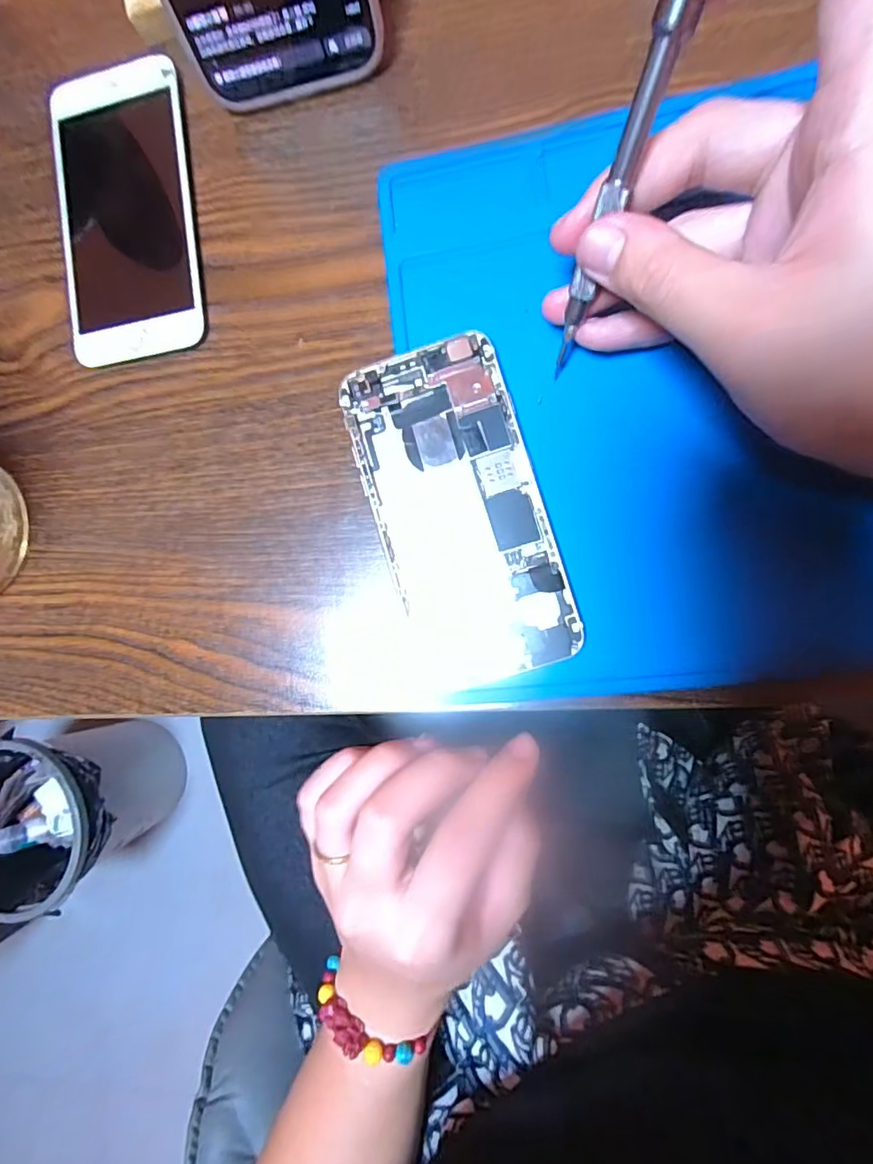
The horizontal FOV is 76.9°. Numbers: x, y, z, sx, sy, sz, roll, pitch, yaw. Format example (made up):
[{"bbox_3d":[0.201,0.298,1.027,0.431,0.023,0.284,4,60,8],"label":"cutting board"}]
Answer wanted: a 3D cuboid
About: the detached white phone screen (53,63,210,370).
[{"bbox_3d":[-0.143,-0.168,0.252,0.064,0.011,0.132,-8,87,9],"label":"detached white phone screen"}]

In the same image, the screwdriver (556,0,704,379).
[{"bbox_3d":[0.056,-0.116,0.181,0.010,0.103,0.009,23,50,9],"label":"screwdriver"}]

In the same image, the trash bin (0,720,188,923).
[{"bbox_3d":[-0.607,0.364,0.924,0.252,0.246,0.250,-3,88,7],"label":"trash bin"}]

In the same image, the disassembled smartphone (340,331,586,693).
[{"bbox_3d":[0.009,-0.029,0.223,0.064,0.010,0.134,-17,86,9],"label":"disassembled smartphone"}]

